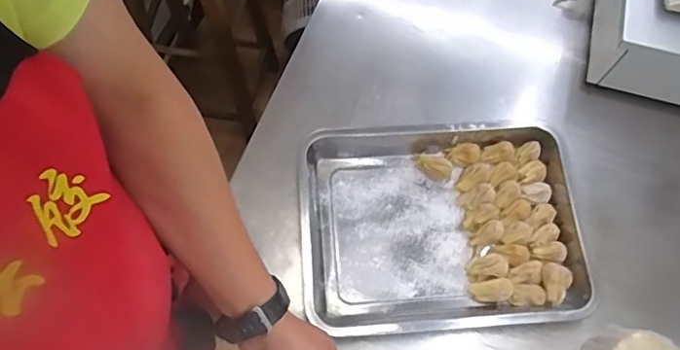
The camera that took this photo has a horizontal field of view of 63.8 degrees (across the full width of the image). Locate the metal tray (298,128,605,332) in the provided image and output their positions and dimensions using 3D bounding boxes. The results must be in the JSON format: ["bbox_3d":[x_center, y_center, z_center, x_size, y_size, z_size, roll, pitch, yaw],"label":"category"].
[{"bbox_3d":[0.128,0.063,0.687,0.349,0.042,0.256,-3,69,-3],"label":"metal tray"}]

